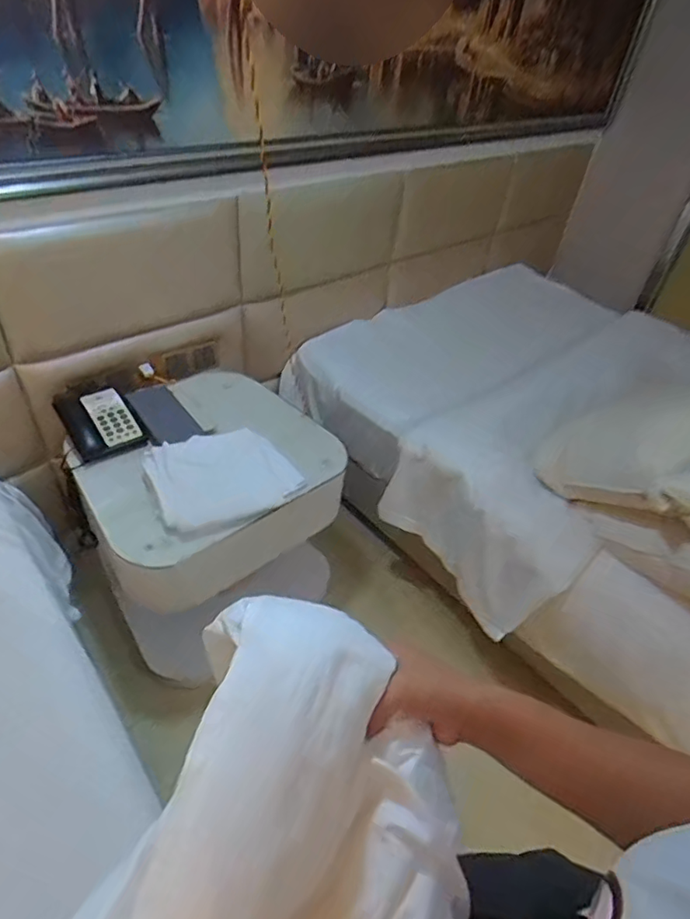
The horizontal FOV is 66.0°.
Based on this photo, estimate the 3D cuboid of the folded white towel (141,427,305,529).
[{"bbox_3d":[-0.277,0.031,1.239,0.316,0.043,0.239,-19,62,-25],"label":"folded white towel"}]

